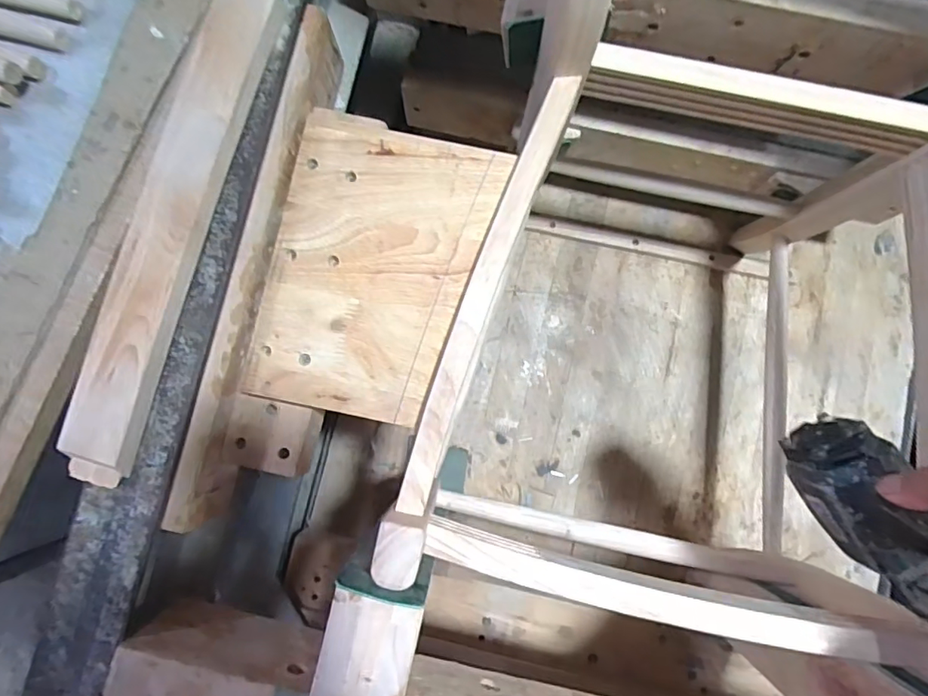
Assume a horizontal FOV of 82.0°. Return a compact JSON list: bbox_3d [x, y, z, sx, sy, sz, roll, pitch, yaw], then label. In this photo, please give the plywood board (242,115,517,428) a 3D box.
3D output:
[{"bbox_3d":[-0.075,-0.065,0.440,0.167,0.010,0.237,15,85,2],"label":"plywood board"}]

